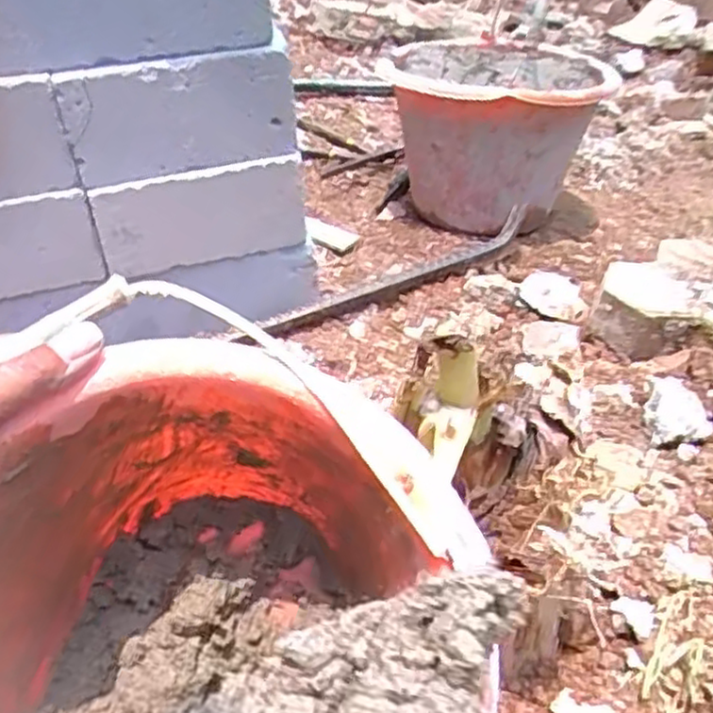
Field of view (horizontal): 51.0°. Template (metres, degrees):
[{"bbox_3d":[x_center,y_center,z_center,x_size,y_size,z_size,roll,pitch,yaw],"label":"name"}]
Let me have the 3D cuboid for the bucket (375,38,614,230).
[{"bbox_3d":[0.182,-0.316,1.003,0.265,0.173,0.283,-2,42,2],"label":"bucket"}]

